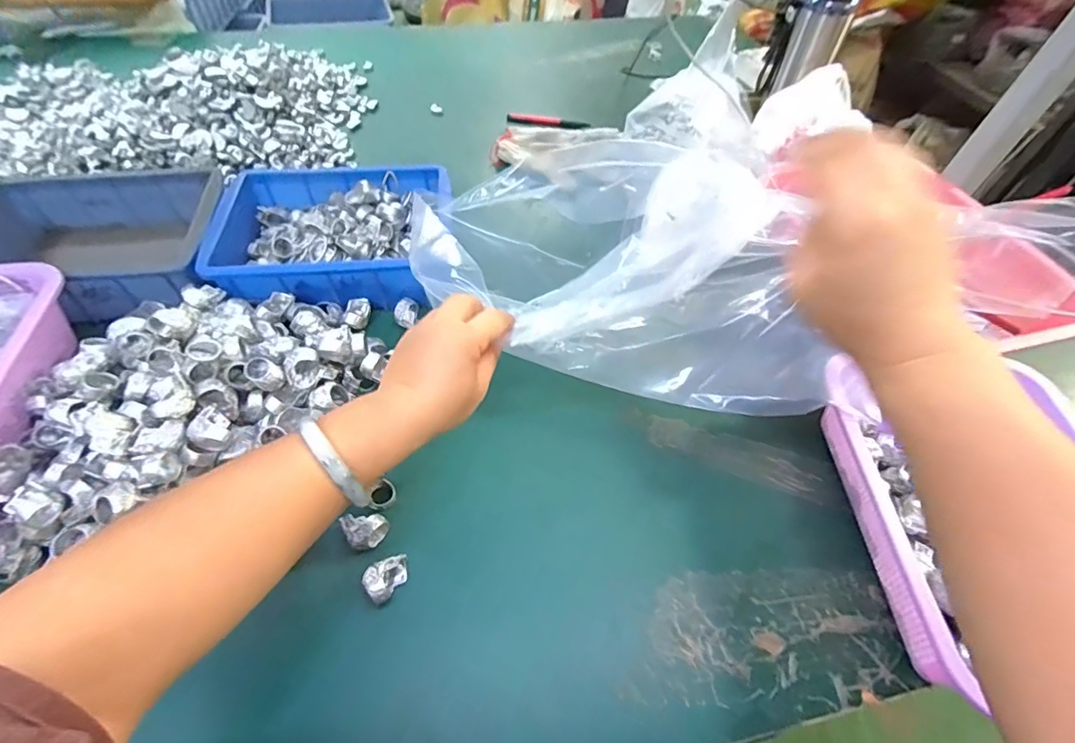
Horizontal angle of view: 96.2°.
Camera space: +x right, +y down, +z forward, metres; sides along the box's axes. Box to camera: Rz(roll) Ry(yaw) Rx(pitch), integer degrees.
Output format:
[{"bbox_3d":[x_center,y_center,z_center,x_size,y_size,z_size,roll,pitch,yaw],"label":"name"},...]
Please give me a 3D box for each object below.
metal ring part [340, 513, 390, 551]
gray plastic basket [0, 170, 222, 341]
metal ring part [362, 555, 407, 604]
[{"bbox_3d":[-0.136,0.125,0.376,0.032,0.023,0.026,15,54,7],"label":"metal ring part"},{"bbox_3d":[-0.475,-0.133,0.529,0.245,0.070,0.185,-7,54,-9],"label":"gray plastic basket"},{"bbox_3d":[-0.113,0.154,0.362,0.022,0.023,0.035,26,56,15],"label":"metal ring part"}]

